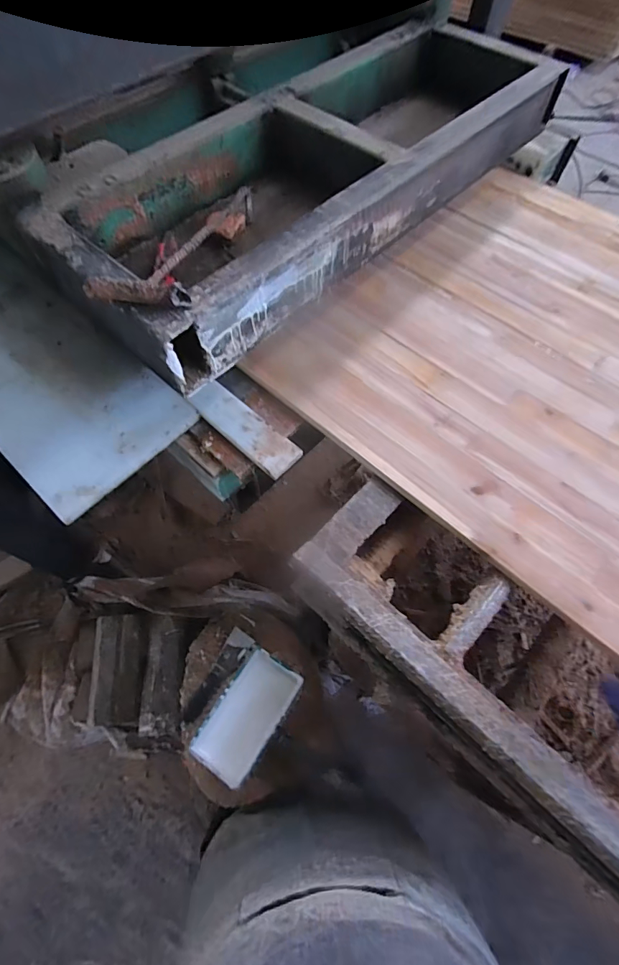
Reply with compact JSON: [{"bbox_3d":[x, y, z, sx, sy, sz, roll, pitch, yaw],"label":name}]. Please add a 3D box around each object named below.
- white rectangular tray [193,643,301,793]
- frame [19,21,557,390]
[{"bbox_3d":[-0.100,0.377,0.697,0.101,0.015,0.183,31,67,14],"label":"white rectangular tray"},{"bbox_3d":[0.045,-0.577,0.771,0.368,0.127,1.045,39,69,18],"label":"frame"}]

